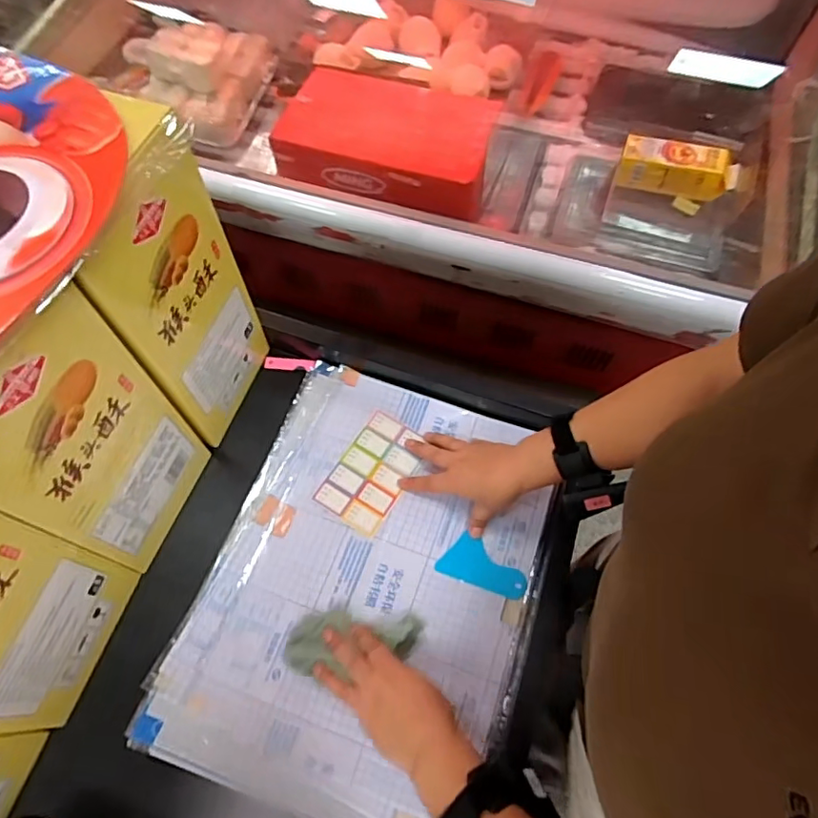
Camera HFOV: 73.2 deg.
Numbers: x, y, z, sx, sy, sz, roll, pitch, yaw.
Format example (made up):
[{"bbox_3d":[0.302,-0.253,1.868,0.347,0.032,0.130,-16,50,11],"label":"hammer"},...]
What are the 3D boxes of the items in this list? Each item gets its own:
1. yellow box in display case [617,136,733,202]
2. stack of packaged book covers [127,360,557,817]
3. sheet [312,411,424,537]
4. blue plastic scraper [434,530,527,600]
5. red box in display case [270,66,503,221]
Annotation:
[{"bbox_3d":[0.505,-0.468,1.060,0.192,0.074,0.069,16,64,8],"label":"yellow box in display case"},{"bbox_3d":[-0.042,0.184,0.626,0.344,0.048,0.464,17,61,11],"label":"stack of packaged book covers"},{"bbox_3d":[-0.044,0.075,0.682,0.084,0.004,0.139,29,67,12],"label":"sheet"},{"bbox_3d":[0.086,0.180,0.627,0.099,0.009,0.050,22,62,13],"label":"blue plastic scraper"},{"bbox_3d":[-0.040,-0.569,1.168,0.449,0.088,0.308,20,65,10],"label":"red box in display case"}]

